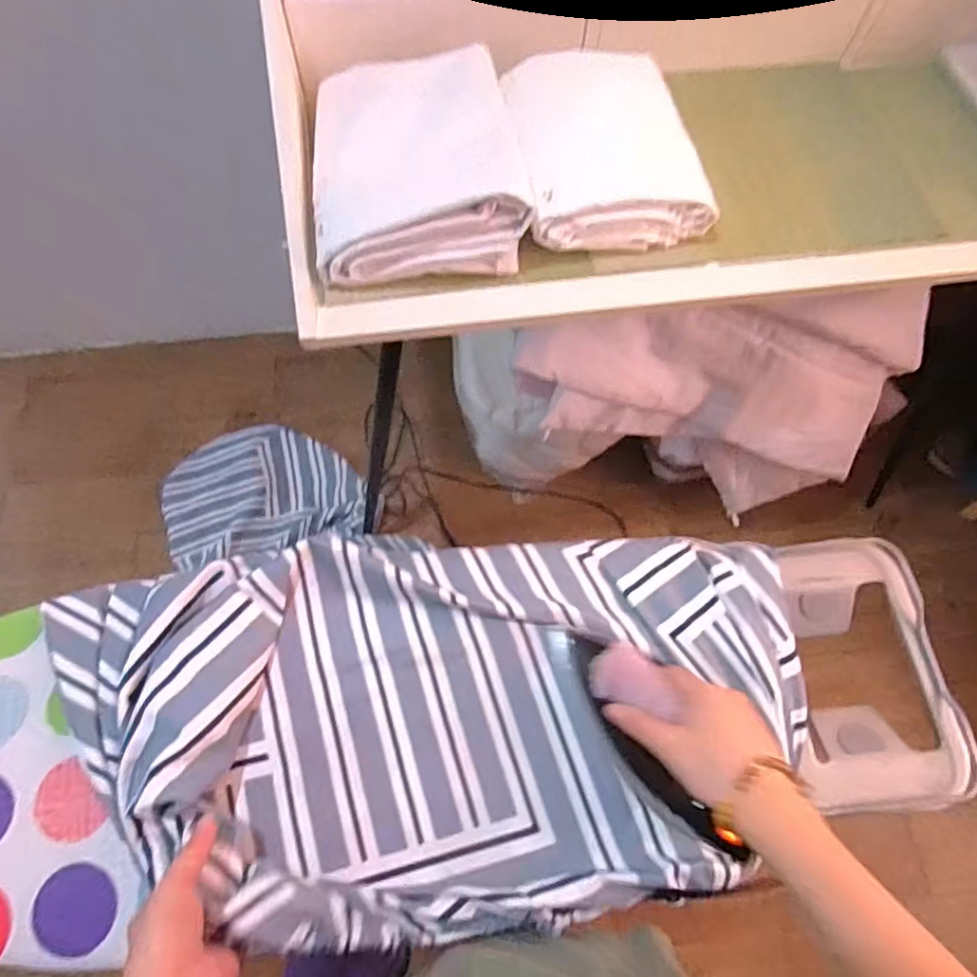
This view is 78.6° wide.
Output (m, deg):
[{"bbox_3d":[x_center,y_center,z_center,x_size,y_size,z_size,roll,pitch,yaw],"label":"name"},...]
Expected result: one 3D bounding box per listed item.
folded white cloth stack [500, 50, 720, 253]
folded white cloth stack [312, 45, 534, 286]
[{"bbox_3d":[0.130,-0.411,0.706,0.216,0.061,0.274,-11,67,-7],"label":"folded white cloth stack"},{"bbox_3d":[-0.085,-0.371,0.674,0.238,0.071,0.277,-8,67,-5],"label":"folded white cloth stack"}]

